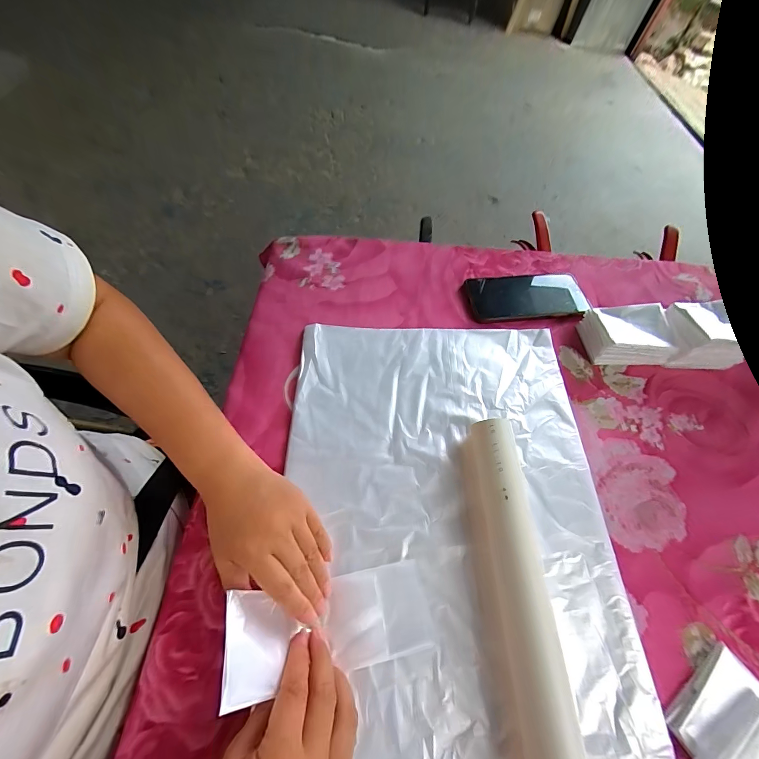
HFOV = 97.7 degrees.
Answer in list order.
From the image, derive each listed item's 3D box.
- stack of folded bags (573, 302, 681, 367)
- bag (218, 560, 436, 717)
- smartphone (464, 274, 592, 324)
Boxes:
[{"bbox_3d":[0.305,-0.055,0.412,0.087,0.041,0.067,2,60,-2],"label":"stack of folded bags"},{"bbox_3d":[-0.037,0.189,0.256,0.153,0.034,0.062,6,57,-27],"label":"bag"},{"bbox_3d":[0.204,-0.118,0.463,0.161,0.010,0.082,-3,60,-4],"label":"smartphone"}]

